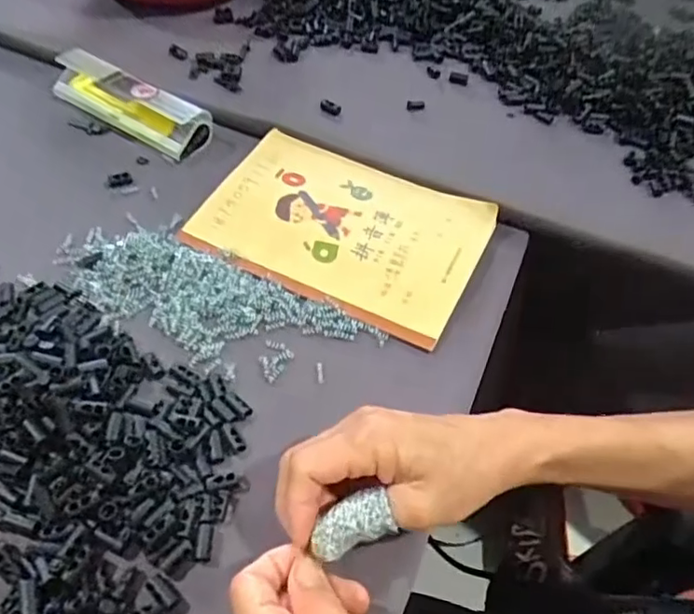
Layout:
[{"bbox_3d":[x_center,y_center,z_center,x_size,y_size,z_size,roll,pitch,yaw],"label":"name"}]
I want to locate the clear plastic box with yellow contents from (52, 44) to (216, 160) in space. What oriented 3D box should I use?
[{"bbox_3d":[-0.190,-0.180,0.531,0.155,0.031,0.041,29,56,18],"label":"clear plastic box with yellow contents"}]

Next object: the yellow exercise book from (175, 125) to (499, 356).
[{"bbox_3d":[-0.003,-0.065,0.467,0.206,0.011,0.144,24,58,14],"label":"yellow exercise book"}]

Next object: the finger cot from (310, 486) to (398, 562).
[{"bbox_3d":[0.002,0.105,0.296,0.039,0.015,0.024,-13,54,-14],"label":"finger cot"}]

